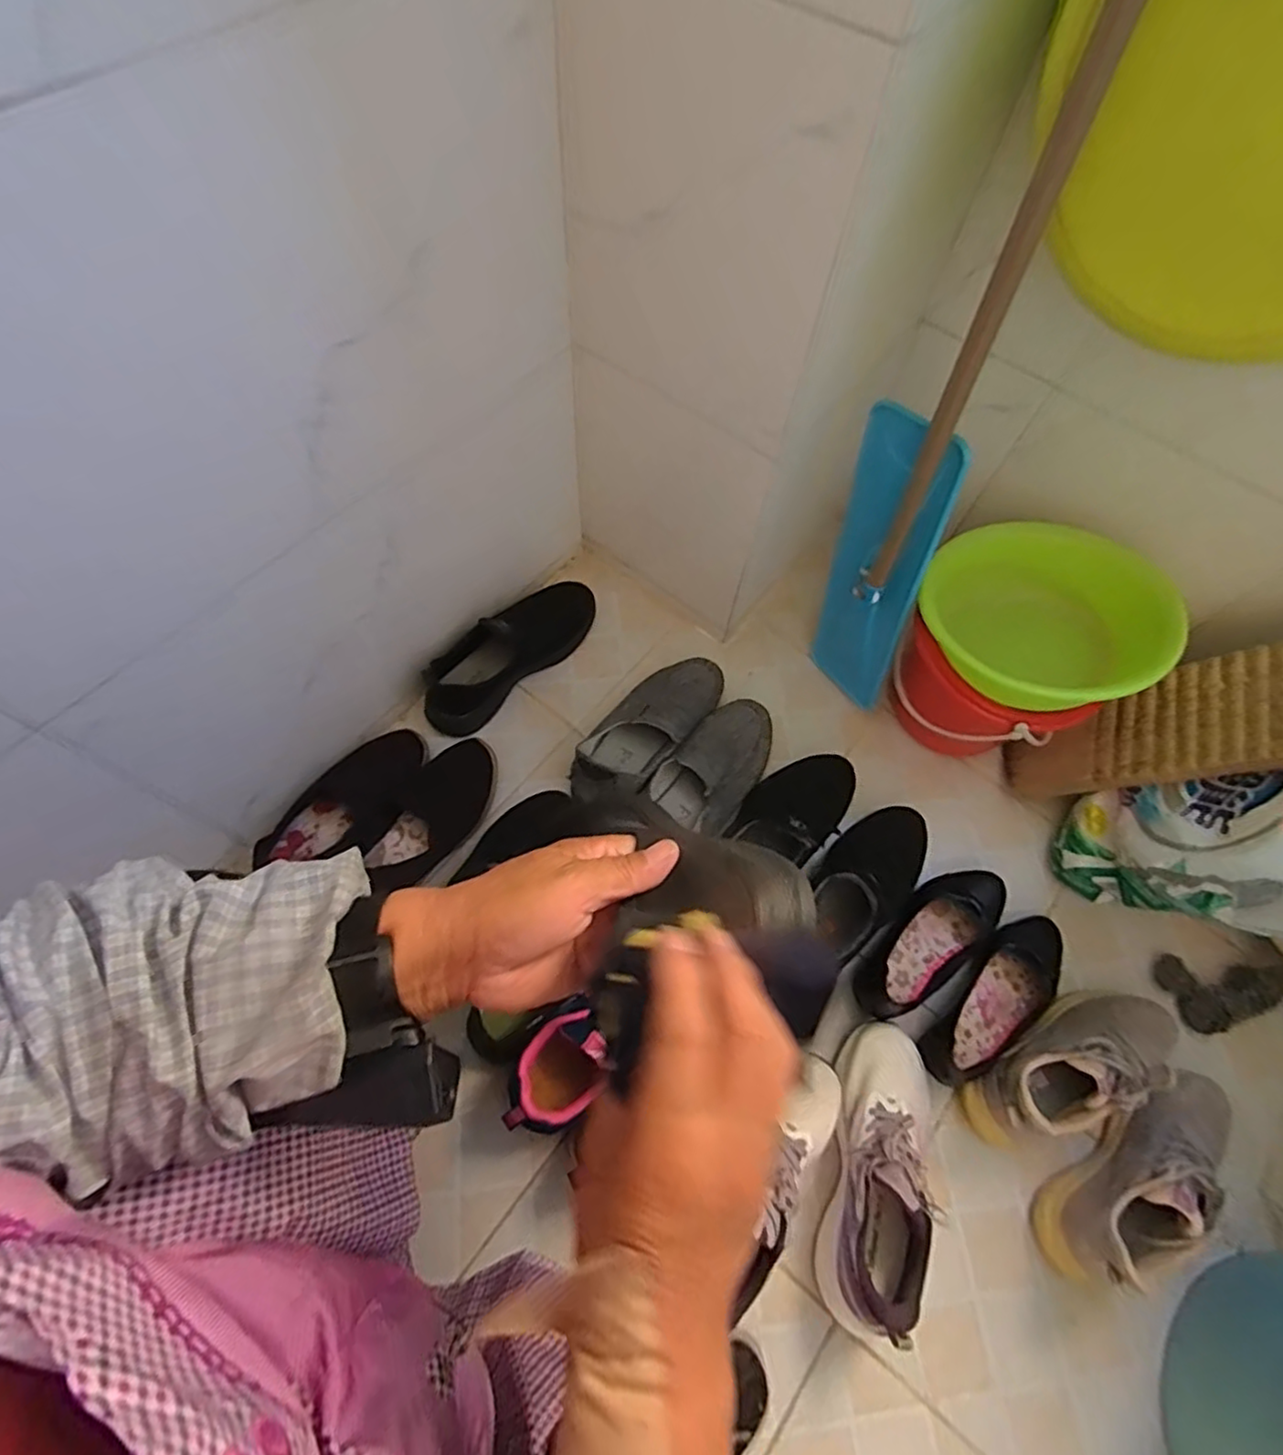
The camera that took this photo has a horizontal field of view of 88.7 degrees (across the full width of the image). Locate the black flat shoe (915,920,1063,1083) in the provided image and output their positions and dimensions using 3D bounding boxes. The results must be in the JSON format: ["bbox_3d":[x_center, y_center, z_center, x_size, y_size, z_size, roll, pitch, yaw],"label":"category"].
[{"bbox_3d":[0.401,0.294,0.712,0.233,0.065,0.085,-41,73,-19],"label":"black flat shoe"}]

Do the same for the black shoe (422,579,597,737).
[{"bbox_3d":[-0.173,-0.106,0.862,0.092,0.085,0.274,41,69,15],"label":"black shoe"}]

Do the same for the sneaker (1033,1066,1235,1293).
[{"bbox_3d":[0.505,0.438,0.646,0.253,0.103,0.081,-36,71,-18],"label":"sneaker"}]

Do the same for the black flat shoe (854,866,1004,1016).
[{"bbox_3d":[0.332,0.239,0.753,0.231,0.049,0.084,-34,70,-17],"label":"black flat shoe"}]

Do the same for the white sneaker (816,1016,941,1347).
[{"bbox_3d":[0.232,0.431,0.636,0.091,0.101,0.263,14,65,4],"label":"white sneaker"}]

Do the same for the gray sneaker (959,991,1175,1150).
[{"bbox_3d":[0.461,0.345,0.671,0.248,0.108,0.090,-24,68,-13],"label":"gray sneaker"}]

